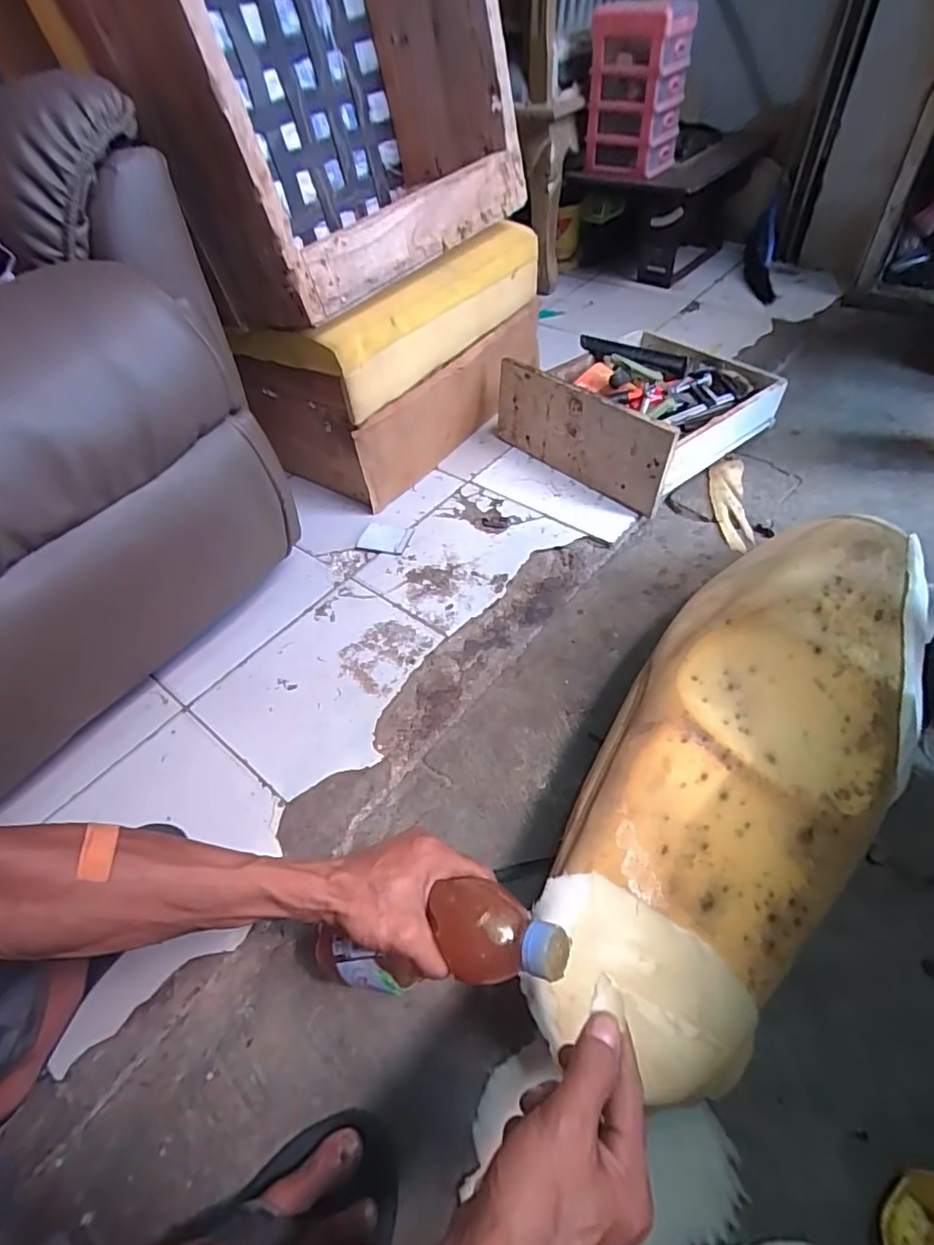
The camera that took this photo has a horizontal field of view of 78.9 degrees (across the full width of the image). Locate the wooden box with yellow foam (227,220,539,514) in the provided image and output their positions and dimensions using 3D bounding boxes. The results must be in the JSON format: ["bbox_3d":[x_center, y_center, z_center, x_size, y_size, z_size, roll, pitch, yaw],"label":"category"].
[{"bbox_3d":[-0.100,-0.481,1.018,0.251,0.299,0.517,30,60,26],"label":"wooden box with yellow foam"}]

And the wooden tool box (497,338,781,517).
[{"bbox_3d":[0.308,-0.398,1.018,0.369,0.147,0.344,-36,57,-22],"label":"wooden tool box"}]

